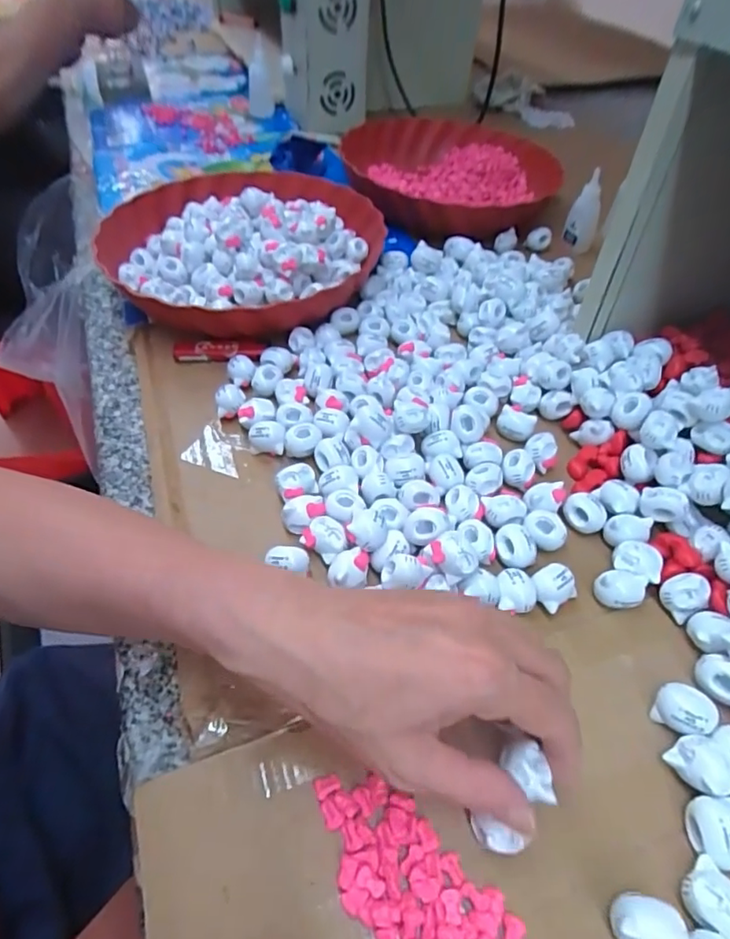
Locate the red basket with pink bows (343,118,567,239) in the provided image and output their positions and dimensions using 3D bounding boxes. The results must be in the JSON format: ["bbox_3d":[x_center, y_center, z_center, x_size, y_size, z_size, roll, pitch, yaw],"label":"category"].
[{"bbox_3d":[0.098,-0.332,0.628,0.226,0.062,0.232,-2,49,-3],"label":"red basket with pink bows"}]

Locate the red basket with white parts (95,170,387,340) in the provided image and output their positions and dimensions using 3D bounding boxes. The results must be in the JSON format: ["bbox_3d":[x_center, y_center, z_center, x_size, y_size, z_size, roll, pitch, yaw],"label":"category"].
[{"bbox_3d":[-0.095,-0.198,0.489,0.220,0.065,0.221,1,49,-1],"label":"red basket with white parts"}]

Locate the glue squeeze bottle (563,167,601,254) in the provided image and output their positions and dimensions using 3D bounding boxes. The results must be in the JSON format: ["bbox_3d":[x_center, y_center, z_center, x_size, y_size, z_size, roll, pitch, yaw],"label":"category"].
[{"bbox_3d":[0.222,-0.260,0.562,0.029,0.079,0.017,10,50,7],"label":"glue squeeze bottle"}]

